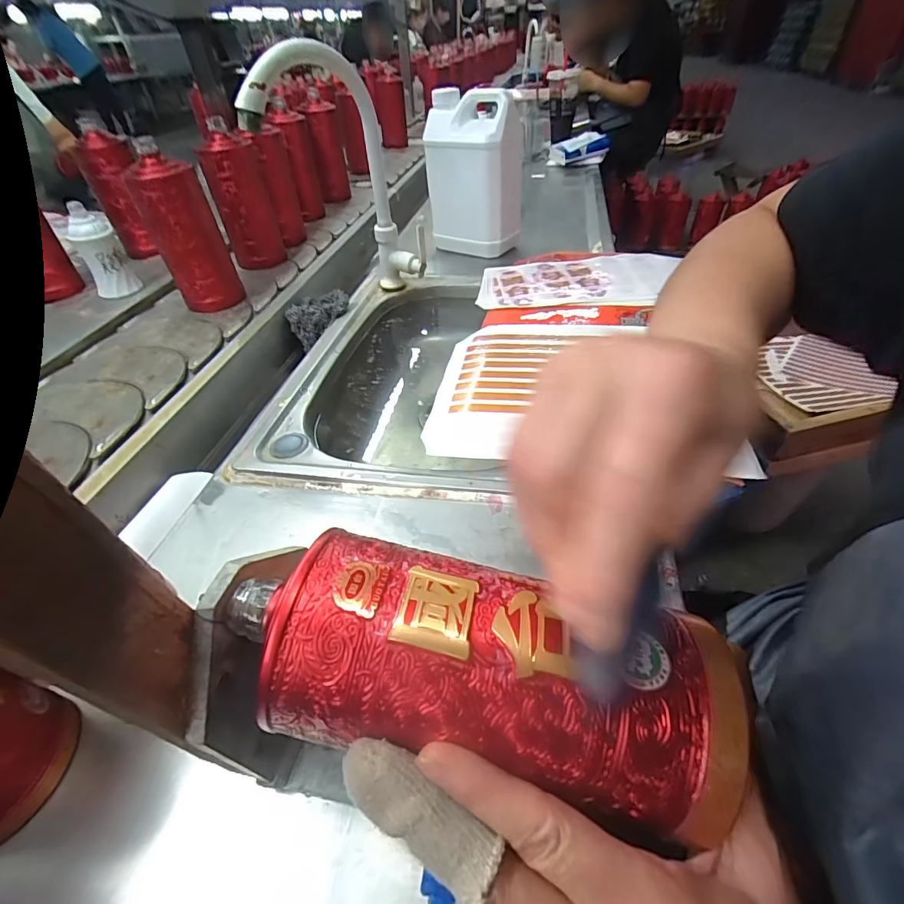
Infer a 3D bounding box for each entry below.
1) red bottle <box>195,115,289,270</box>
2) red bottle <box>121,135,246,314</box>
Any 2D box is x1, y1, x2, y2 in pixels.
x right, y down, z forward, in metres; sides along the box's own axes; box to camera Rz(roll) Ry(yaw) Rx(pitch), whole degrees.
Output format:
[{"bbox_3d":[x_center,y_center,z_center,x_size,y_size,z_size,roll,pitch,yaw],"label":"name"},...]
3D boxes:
[{"bbox_3d":[-0.335,-0.404,0.706,0.082,0.199,0.082,-15,45,-12],"label":"red bottle"},{"bbox_3d":[-0.354,-0.289,0.590,0.082,0.186,0.070,-22,47,-19],"label":"red bottle"}]

